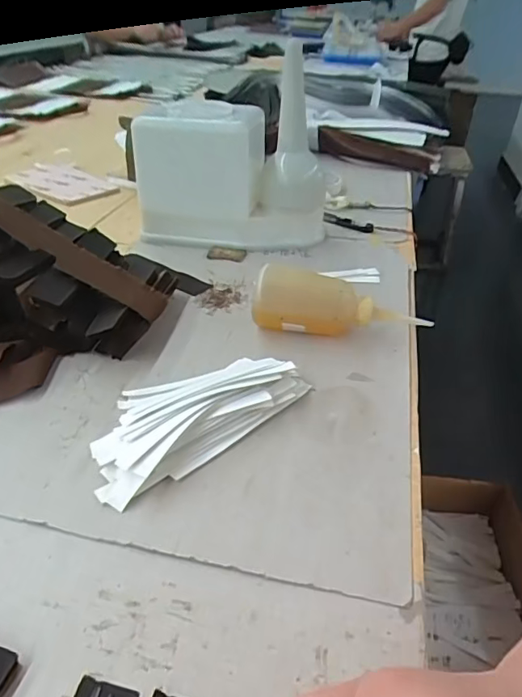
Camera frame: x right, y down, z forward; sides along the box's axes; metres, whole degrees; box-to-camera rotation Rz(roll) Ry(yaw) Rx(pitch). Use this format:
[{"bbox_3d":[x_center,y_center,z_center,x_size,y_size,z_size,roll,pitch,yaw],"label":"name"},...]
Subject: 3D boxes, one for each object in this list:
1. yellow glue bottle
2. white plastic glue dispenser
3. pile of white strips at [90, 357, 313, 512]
[{"bbox_3d":[0.082,-0.042,0.521,0.176,0.057,0.054,7,36,6],"label":"yellow glue bottle"},{"bbox_3d":[-0.035,-0.251,0.671,0.251,0.214,0.109,2,36,-1],"label":"white plastic glue dispenser"},{"bbox_3d":[-0.058,0.046,0.417,0.181,0.026,0.096,-27,46,-34],"label":"pile of white strips"}]

